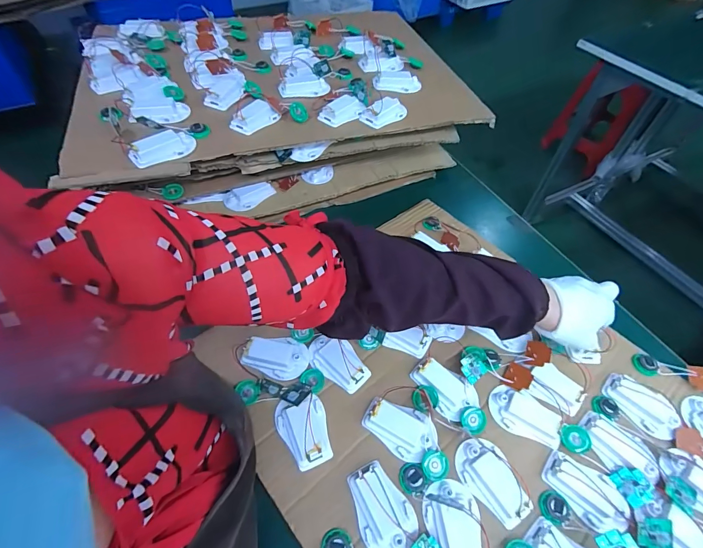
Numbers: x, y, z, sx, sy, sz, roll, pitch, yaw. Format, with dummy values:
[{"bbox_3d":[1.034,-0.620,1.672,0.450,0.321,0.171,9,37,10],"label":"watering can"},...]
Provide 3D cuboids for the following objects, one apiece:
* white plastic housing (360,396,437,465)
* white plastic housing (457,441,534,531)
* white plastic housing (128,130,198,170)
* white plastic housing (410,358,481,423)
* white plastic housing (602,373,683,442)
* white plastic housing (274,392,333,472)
[{"bbox_3d":[0.053,0.168,0.397,0.081,0.015,0.050,20,56,13],"label":"white plastic housing"},{"bbox_3d":[0.146,0.207,0.368,0.050,0.013,0.079,-33,61,-22],"label":"white plastic housing"},{"bbox_3d":[-0.241,-0.162,0.464,0.080,0.022,0.040,-29,60,-20],"label":"white plastic housing"},{"bbox_3d":[0.110,0.132,0.427,0.046,0.013,0.073,-32,61,-22],"label":"white plastic housing"},{"bbox_3d":[0.340,0.149,0.422,0.047,0.015,0.078,-34,62,-23],"label":"white plastic housing"},{"bbox_3d":[-0.050,0.166,0.387,0.053,0.024,0.072,-17,56,-13],"label":"white plastic housing"}]

